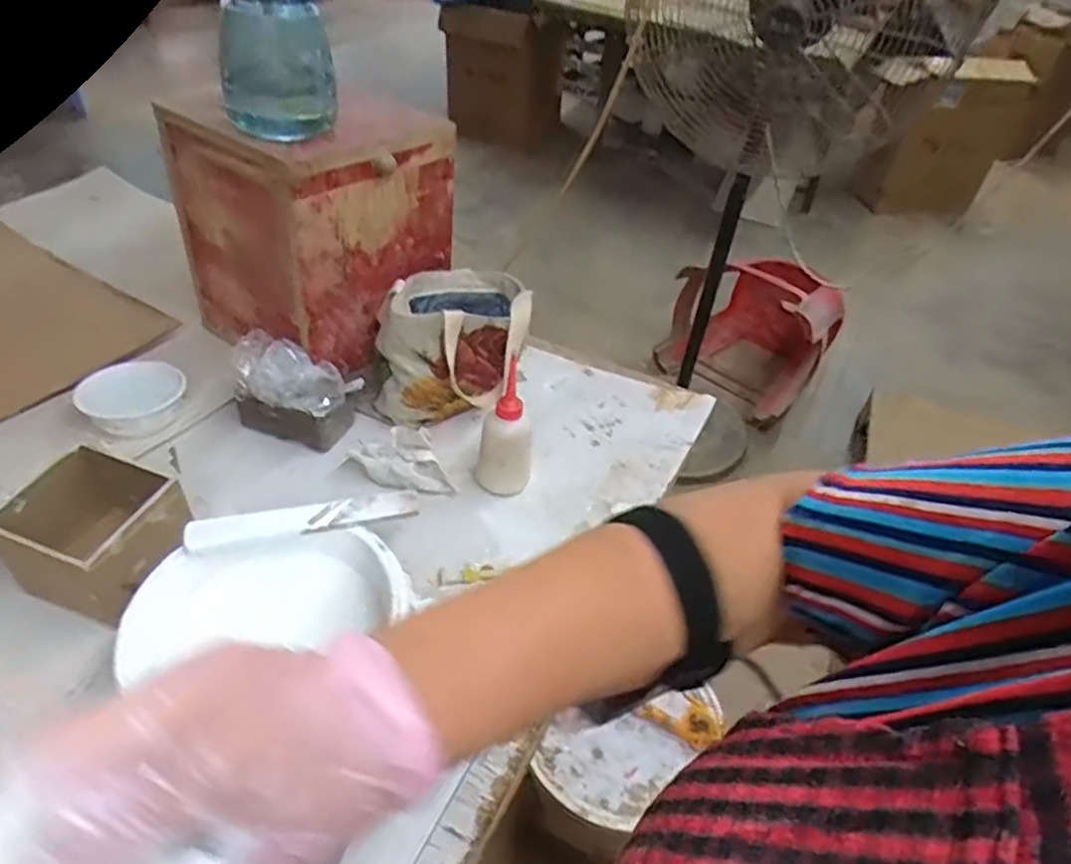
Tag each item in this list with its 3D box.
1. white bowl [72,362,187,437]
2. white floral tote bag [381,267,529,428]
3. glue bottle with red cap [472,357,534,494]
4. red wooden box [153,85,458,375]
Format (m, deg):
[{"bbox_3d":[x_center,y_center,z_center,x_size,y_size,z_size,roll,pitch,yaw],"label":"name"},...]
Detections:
[{"bbox_3d":[-0.475,-0.040,0.818,0.102,0.035,0.102,3,42,-3],"label":"white bowl"},{"bbox_3d":[-0.105,-0.116,0.906,0.182,0.154,0.179,5,42,-1],"label":"white floral tote bag"},{"bbox_3d":[-0.035,0.010,0.777,0.051,0.161,0.065,-9,44,-16],"label":"glue bottle with red cap"},{"bbox_3d":[-0.288,-0.277,0.916,0.271,0.272,0.248,26,46,20],"label":"red wooden box"}]

